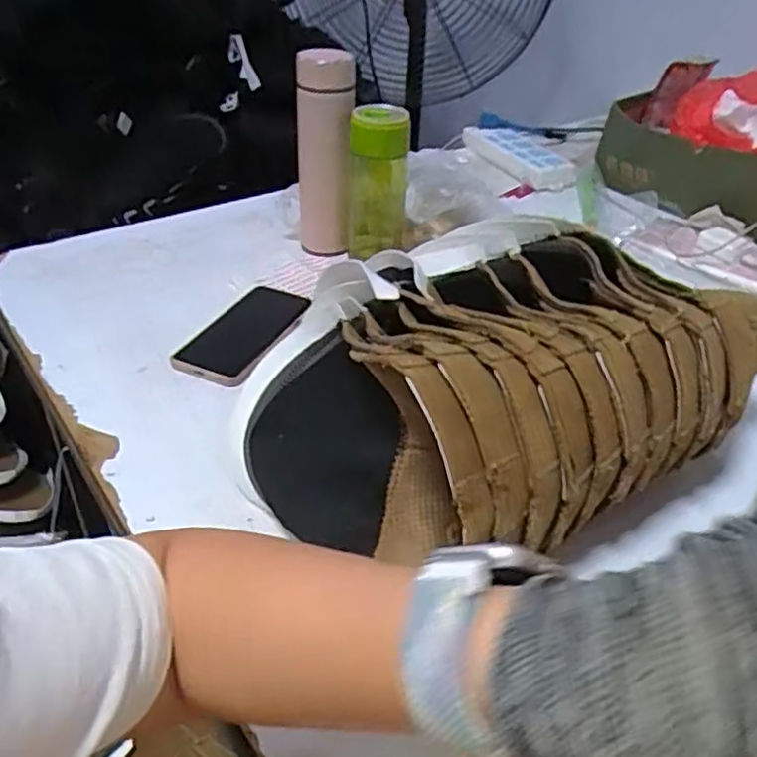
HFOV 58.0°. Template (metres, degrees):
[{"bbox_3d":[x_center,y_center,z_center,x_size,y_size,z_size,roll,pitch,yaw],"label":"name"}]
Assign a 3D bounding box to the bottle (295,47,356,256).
[{"bbox_3d":[-0.062,-0.262,0.794,0.061,0.221,0.062,-1,37,-5],"label":"bottle"}]

